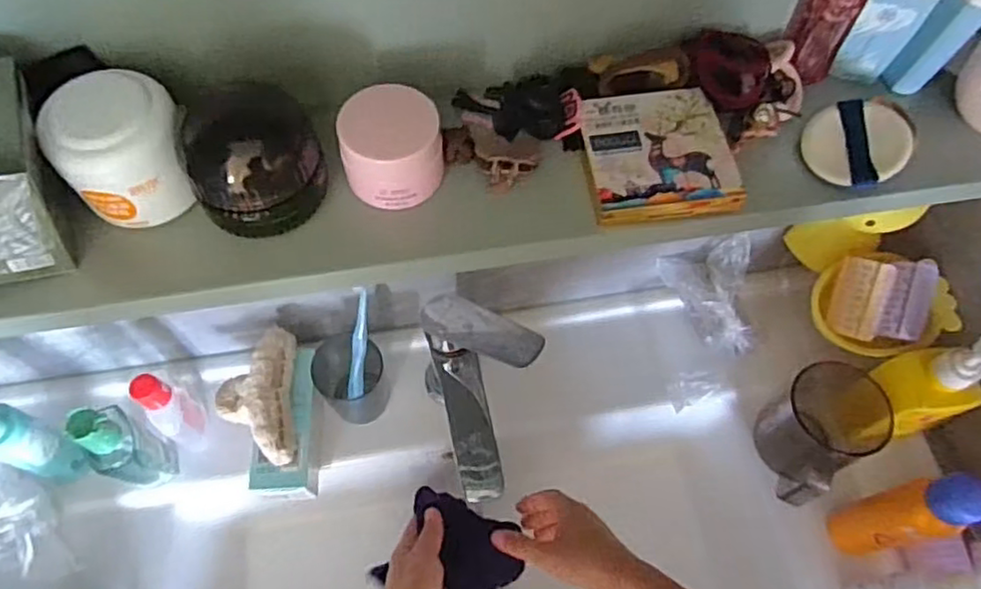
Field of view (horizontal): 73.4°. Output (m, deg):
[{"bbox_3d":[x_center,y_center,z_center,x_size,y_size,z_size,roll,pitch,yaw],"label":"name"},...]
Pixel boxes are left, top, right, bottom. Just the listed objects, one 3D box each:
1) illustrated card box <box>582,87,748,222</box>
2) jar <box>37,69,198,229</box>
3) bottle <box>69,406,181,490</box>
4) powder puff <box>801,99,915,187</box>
[{"bbox_3d":[0.088,-0.075,0.352,0.075,0.013,0.076,-4,63,-4],"label":"illustrated card box"},{"bbox_3d":[-0.171,-0.068,0.310,0.054,0.054,0.049,-27,67,-15],"label":"jar"},{"bbox_3d":[-0.296,0.129,0.542,0.028,0.156,0.046,18,64,8],"label":"bottle"},{"bbox_3d":[0.200,-0.082,0.356,0.054,0.010,0.050,-8,67,19],"label":"powder puff"}]

